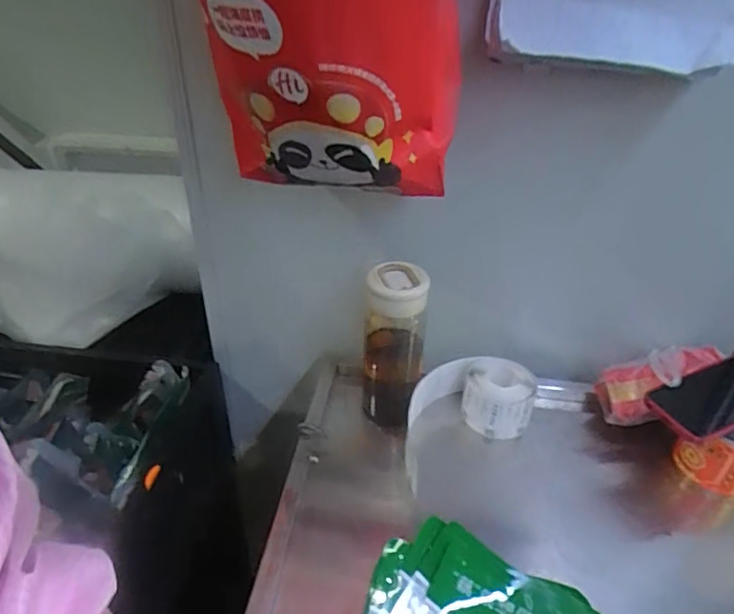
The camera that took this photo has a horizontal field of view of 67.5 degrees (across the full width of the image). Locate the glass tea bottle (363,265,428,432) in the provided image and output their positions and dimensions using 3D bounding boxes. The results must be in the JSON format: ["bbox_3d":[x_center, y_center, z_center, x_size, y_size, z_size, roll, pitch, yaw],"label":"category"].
[{"bbox_3d":[0.032,0.059,0.683,0.071,0.223,0.064,1,35,0],"label":"glass tea bottle"}]

